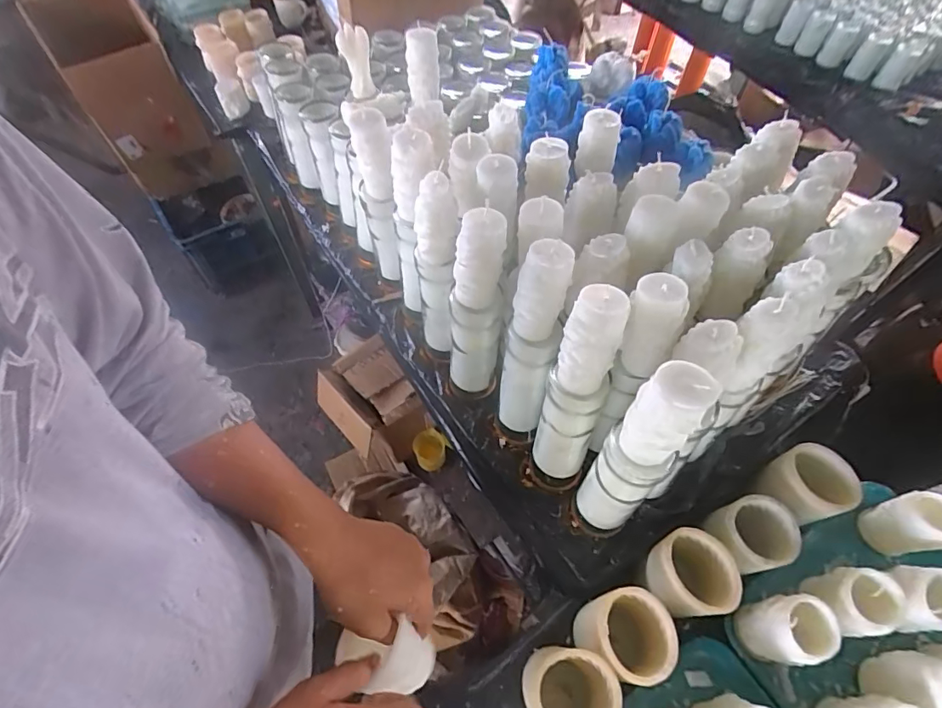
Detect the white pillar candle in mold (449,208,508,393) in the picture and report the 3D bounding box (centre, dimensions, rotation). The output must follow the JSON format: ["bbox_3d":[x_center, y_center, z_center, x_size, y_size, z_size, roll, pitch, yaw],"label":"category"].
[{"bbox_3d":[0.008,-0.050,0.611,0.061,0.283,0.059,9,57,4],"label":"white pillar candle in mold"}]

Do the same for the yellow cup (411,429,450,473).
[{"bbox_3d":[-0.095,0.224,1.120,0.075,0.071,0.077,5,57,1],"label":"yellow cup"}]

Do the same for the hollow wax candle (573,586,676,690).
[{"bbox_3d":[0.171,0.324,0.551,0.092,0.105,0.090,8,57,4],"label":"hollow wax candle"}]

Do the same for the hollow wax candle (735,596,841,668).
[{"bbox_3d":[0.359,0.321,0.555,0.067,0.103,0.065,1,57,-1],"label":"hollow wax candle"}]

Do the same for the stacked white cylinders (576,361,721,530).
[{"bbox_3d":[0.172,0.110,0.498,0.068,0.270,0.065,31,61,17],"label":"stacked white cylinders"}]

